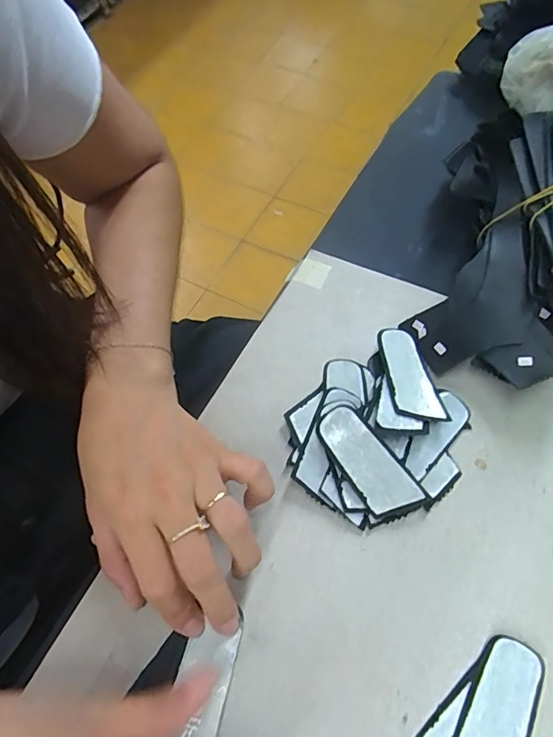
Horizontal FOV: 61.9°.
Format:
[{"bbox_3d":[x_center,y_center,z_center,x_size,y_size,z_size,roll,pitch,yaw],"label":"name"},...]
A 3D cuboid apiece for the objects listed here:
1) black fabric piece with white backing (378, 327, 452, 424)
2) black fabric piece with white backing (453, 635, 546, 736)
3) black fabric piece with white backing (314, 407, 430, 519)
[{"bbox_3d":[0.088,0.003,0.303,0.034,0.004,0.071,4,53,-12],"label":"black fabric piece with white backing"},{"bbox_3d":[0.108,0.171,0.226,0.032,0.005,0.071,22,66,15],"label":"black fabric piece with white backing"},{"bbox_3d":[0.053,0.055,0.272,0.031,0.004,0.070,-37,84,5],"label":"black fabric piece with white backing"}]

